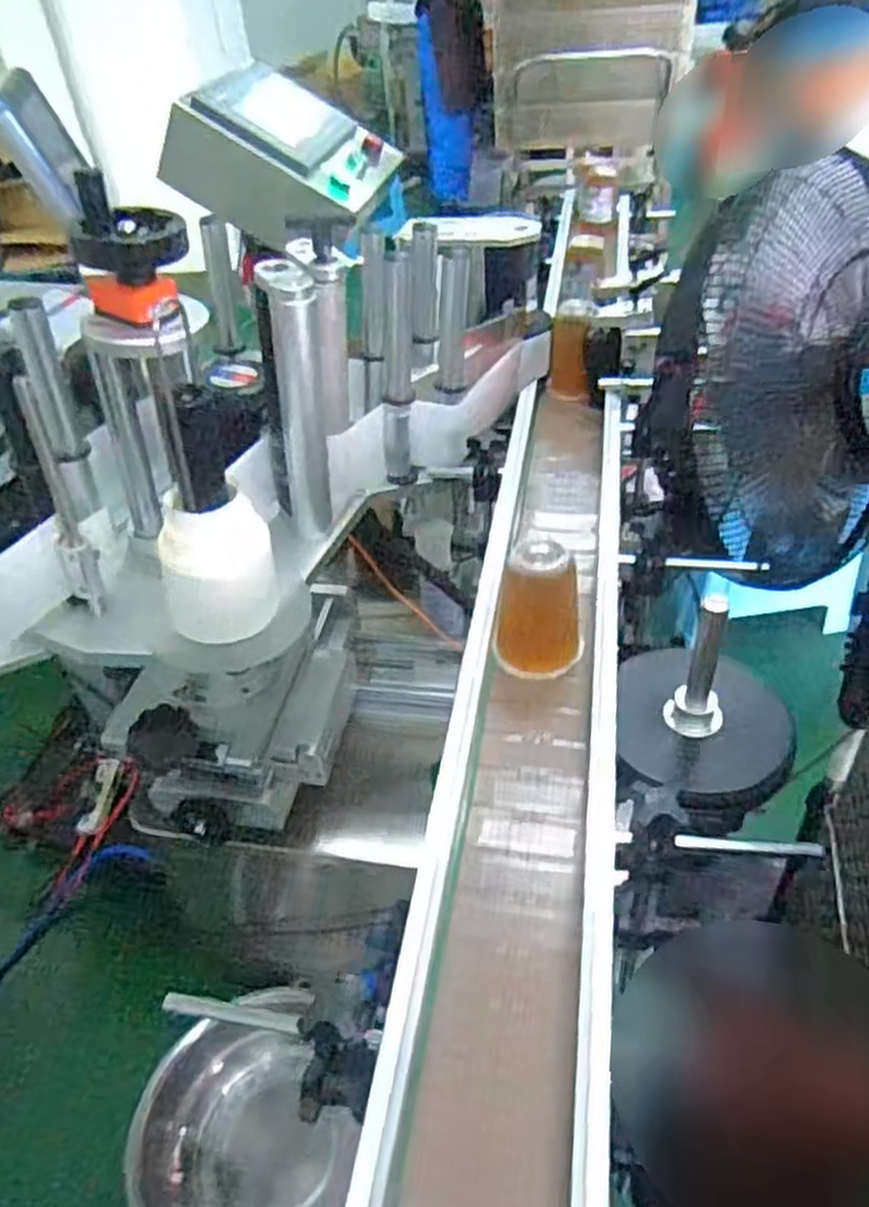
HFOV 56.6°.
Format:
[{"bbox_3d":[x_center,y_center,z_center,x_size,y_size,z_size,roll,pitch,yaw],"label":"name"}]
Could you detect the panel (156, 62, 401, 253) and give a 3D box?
[{"bbox_3d":[-0.199,-0.595,1.100,0.257,0.147,0.277,32,47,-10],"label":"panel"}]

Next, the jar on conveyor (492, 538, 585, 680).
[{"bbox_3d":[0.099,0.000,0.764,0.081,0.124,0.099,1,42,6],"label":"jar on conveyor"}]

